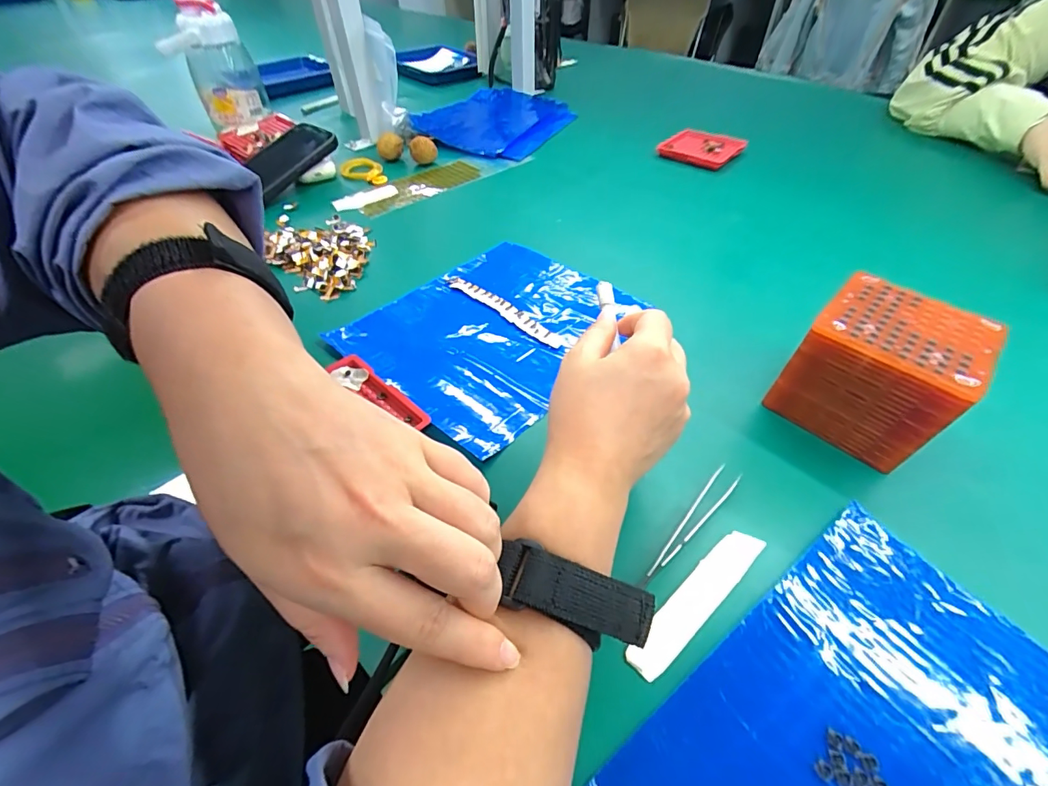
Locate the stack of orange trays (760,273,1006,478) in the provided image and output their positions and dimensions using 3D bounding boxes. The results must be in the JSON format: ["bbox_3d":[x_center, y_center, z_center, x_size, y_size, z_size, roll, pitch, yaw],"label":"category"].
[{"bbox_3d":[0.236,-0.015,0.308,0.081,0.080,0.093,-35,55,-29],"label":"stack of orange trays"}]

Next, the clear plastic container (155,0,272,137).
[{"bbox_3d":[-0.447,-0.473,0.651,0.112,0.131,0.080,-20,49,-18],"label":"clear plastic container"}]

